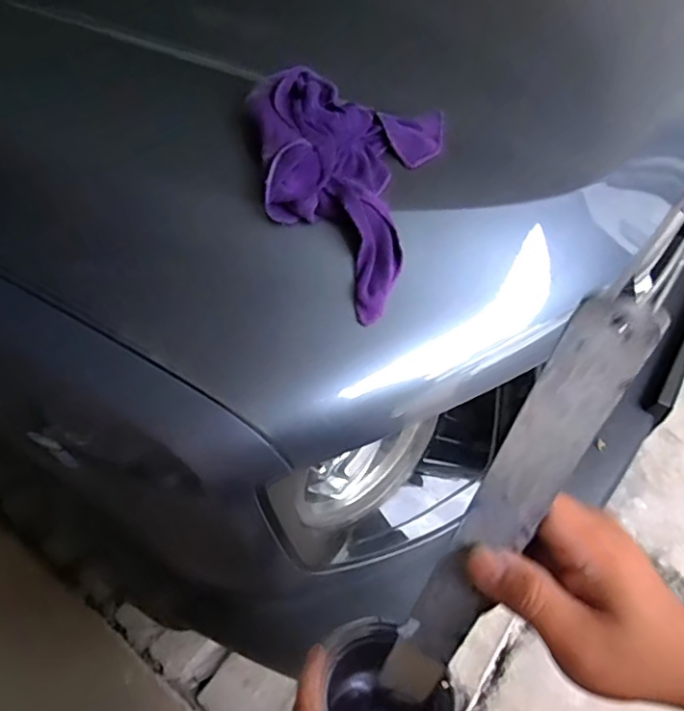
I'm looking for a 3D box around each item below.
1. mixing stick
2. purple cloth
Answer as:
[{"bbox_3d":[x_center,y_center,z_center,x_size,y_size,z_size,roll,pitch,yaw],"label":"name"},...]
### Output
[{"bbox_3d":[0.071,0.088,0.273,0.032,0.260,0.005,22,30,7],"label":"mixing stick"},{"bbox_3d":[-0.016,-0.165,0.516,0.186,0.059,0.229,22,63,-7],"label":"purple cloth"}]

